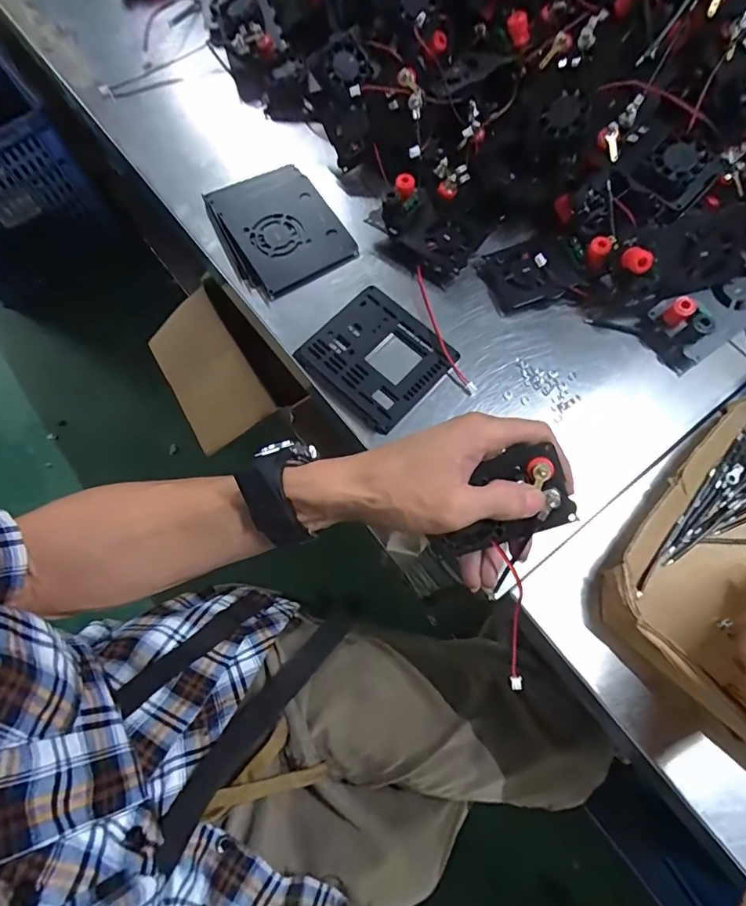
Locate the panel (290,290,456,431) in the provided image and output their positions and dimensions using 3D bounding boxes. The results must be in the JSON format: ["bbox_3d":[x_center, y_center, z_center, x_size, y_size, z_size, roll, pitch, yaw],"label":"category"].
[{"bbox_3d":[0.003,-0.075,0.381,0.100,0.005,0.089,43,77,14],"label":"panel"}]

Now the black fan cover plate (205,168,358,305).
[{"bbox_3d":[-0.082,-0.198,0.421,0.095,0.009,0.127,-27,73,-8],"label":"black fan cover plate"}]

